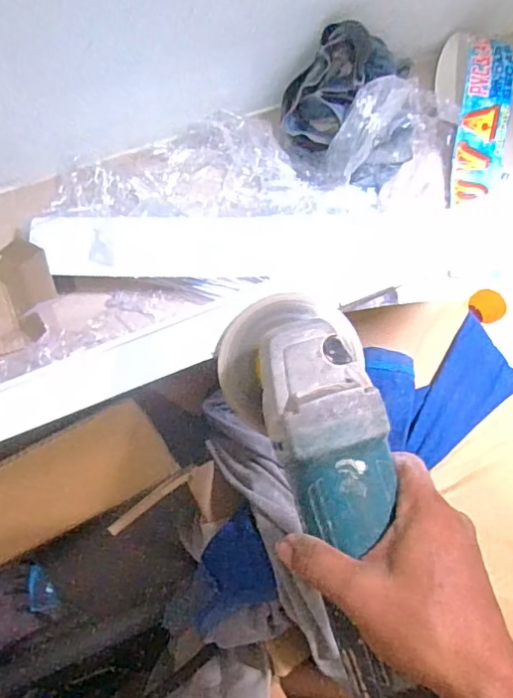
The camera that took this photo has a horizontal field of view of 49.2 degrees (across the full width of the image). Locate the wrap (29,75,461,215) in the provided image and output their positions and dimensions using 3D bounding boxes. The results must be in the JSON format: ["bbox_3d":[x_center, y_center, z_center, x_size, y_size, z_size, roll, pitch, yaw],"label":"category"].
[{"bbox_3d":[0.001,-0.351,1.002,0.747,0.132,0.212,-6,79,-2],"label":"wrap"}]

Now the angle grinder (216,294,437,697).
[{"bbox_3d":[0.048,0.097,0.330,0.086,0.073,0.289,-15,76,-4],"label":"angle grinder"}]

